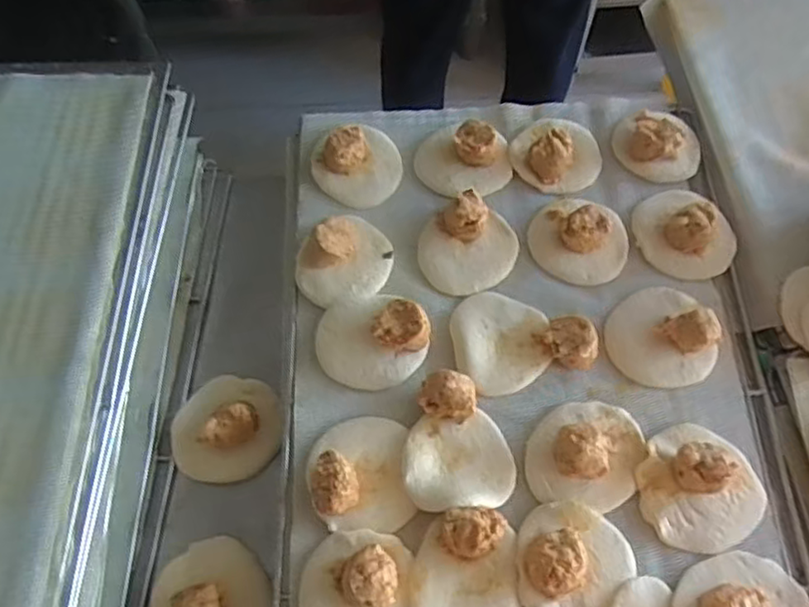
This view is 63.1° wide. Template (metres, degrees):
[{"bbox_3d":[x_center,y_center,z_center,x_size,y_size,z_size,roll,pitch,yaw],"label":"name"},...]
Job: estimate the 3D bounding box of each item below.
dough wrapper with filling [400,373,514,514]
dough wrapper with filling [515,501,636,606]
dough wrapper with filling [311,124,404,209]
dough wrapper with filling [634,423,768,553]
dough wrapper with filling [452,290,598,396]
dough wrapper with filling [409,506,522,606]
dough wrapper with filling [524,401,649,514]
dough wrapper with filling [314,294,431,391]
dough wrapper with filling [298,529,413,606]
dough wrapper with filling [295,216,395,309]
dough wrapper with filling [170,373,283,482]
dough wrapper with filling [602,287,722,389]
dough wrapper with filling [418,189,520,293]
[{"bbox_3d":[0.041,0.104,0.507,0.081,0.028,0.100,-3,66,-2],"label":"dough wrapper with filling"},{"bbox_3d":[0.120,0.185,0.469,0.080,0.031,0.087,0,66,0],"label":"dough wrapper with filling"},{"bbox_3d":[-0.039,-0.133,0.614,0.081,0.031,0.075,0,66,0],"label":"dough wrapper with filling"},{"bbox_3d":[0.224,0.134,0.490,0.090,0.036,0.088,0,66,0],"label":"dough wrapper with filling"},{"bbox_3d":[0.096,0.023,0.545,0.107,0.027,0.087,-11,66,-5],"label":"dough wrapper with filling"},{"bbox_3d":[0.044,0.197,0.467,0.075,0.031,0.094,-1,66,-1],"label":"dough wrapper with filling"},{"bbox_3d":[0.142,0.112,0.502,0.087,0.031,0.079,8,66,3],"label":"dough wrapper with filling"},{"bbox_3d":[-0.027,0.028,0.542,0.088,0.030,0.078,-14,67,-7],"label":"dough wrapper with filling"},{"bbox_3d":[-0.034,0.206,0.463,0.079,0.034,0.086,0,66,0],"label":"dough wrapper with filling"},{"bbox_3d":[-0.051,-0.039,0.569,0.085,0.033,0.071,-16,67,-7],"label":"dough wrapper with filling"},{"bbox_3d":[-0.149,0.103,0.558,0.082,0.032,0.093,37,71,15],"label":"dough wrapper with filling"},{"bbox_3d":[0.217,0.021,0.540,0.092,0.039,0.088,-19,67,-8],"label":"dough wrapper with filling"},{"bbox_3d":[0.057,-0.054,0.578,0.083,0.031,0.083,0,66,0],"label":"dough wrapper with filling"}]

